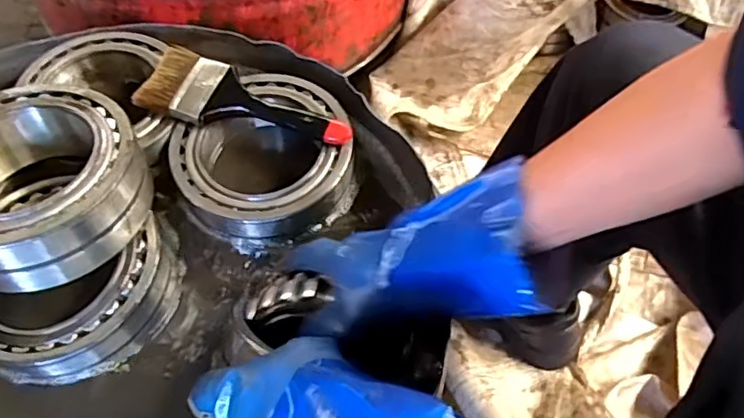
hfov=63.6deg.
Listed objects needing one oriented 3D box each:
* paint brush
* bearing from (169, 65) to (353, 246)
[{"bbox_3d":[-0.115,-0.103,0.558,0.198,0.022,0.070,14,57,7],"label":"paint brush"},{"bbox_3d":[-0.099,-0.047,0.563,0.159,0.054,0.157,1,57,-1],"label":"bearing"}]

